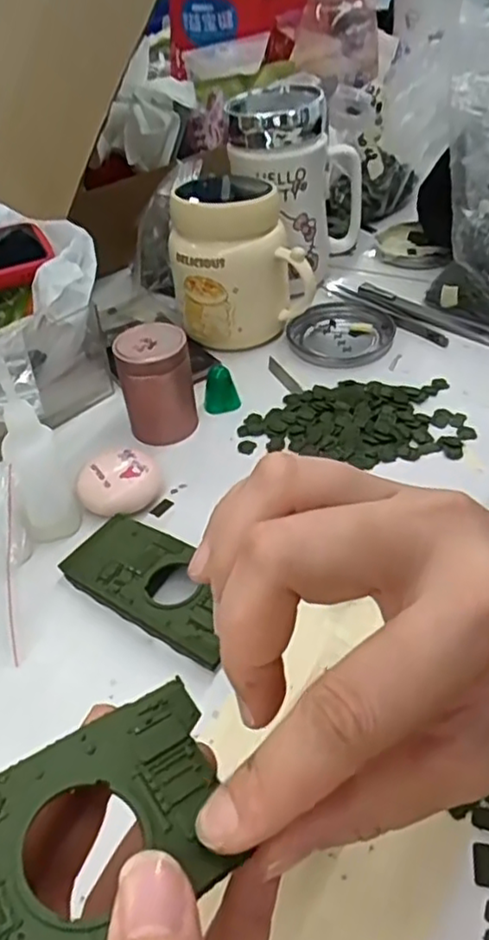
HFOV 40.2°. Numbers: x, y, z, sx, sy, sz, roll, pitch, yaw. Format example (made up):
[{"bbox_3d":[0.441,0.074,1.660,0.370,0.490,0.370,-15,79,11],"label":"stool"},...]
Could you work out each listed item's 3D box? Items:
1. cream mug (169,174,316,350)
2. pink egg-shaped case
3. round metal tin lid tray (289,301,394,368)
[{"bbox_3d":[-0.006,-0.161,0.500,0.097,0.114,0.095,-9,42,-2],"label":"cream mug"},{"bbox_3d":[-0.072,0.009,0.389,0.047,0.024,0.037,-9,42,-2],"label":"pink egg-shaped case"},{"bbox_3d":[0.072,-0.105,0.510,0.079,0.013,0.082,-4,42,3],"label":"round metal tin lid tray"}]

